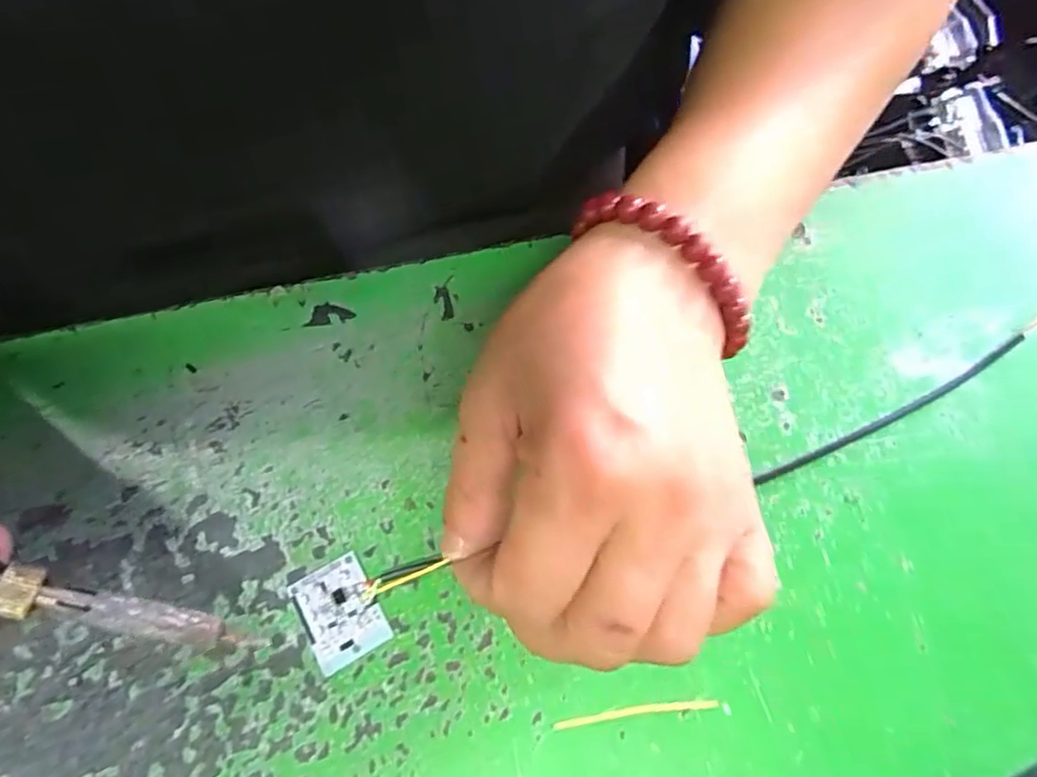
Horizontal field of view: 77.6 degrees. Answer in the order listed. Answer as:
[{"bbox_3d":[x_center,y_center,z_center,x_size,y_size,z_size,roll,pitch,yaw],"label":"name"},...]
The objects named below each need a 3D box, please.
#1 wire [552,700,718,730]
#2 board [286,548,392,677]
[{"bbox_3d":[0.038,0.104,0.207,0.054,0.004,0.004,-6,70,-4],"label":"wire"},{"bbox_3d":[-0.060,0.074,0.214,0.024,0.004,0.032,-28,73,-12],"label":"board"}]

